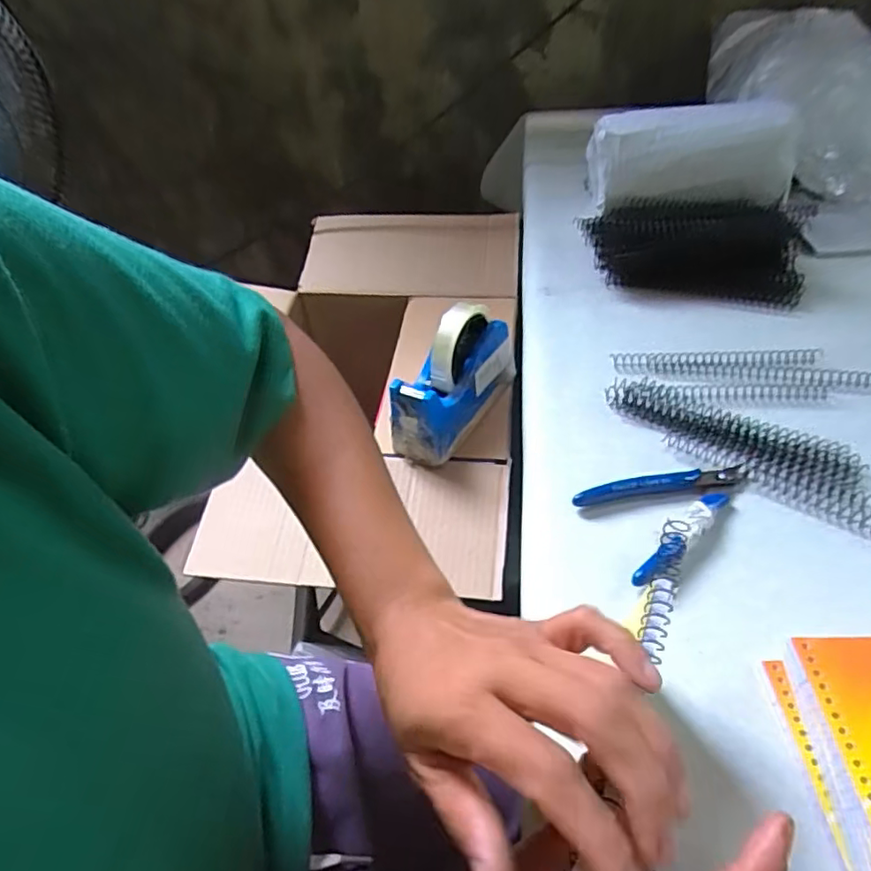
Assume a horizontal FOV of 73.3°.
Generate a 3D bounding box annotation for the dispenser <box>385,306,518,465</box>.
[{"bbox_3d":[0.019,-0.060,0.592,0.058,0.110,0.165,24,54,27],"label":"dispenser"}]

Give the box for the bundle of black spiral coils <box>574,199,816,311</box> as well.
[{"bbox_3d":[0.246,-0.179,0.561,0.202,0.047,0.114,6,48,11],"label":"bundle of black spiral coils"}]

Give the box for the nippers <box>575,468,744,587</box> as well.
[{"bbox_3d":[0.156,0.043,0.382,0.114,0.012,0.070,-24,49,-16],"label":"nippers"}]

